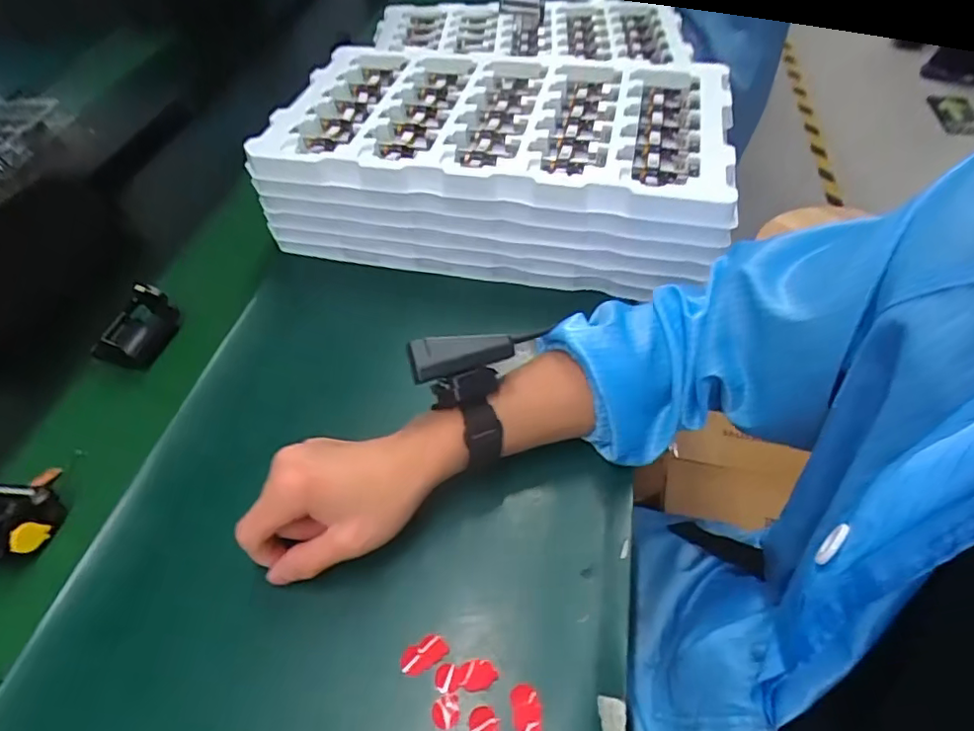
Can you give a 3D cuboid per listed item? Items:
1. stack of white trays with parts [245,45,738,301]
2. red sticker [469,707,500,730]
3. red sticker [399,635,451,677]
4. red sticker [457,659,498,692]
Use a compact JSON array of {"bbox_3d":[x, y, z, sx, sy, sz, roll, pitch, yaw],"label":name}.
[{"bbox_3d":[0.010,-0.211,0.571,0.426,0.119,0.237,8,52,12],"label":"stack of white trays with parts"},{"bbox_3d":[-0.002,0.200,0.311,0.017,0.004,0.015,-2,50,3],"label":"red sticker"},{"bbox_3d":[-0.038,0.174,0.335,0.029,0.004,0.016,-24,52,-14],"label":"red sticker"},{"bbox_3d":[-0.005,0.181,0.326,0.023,0.004,0.017,-2,50,4],"label":"red sticker"}]

